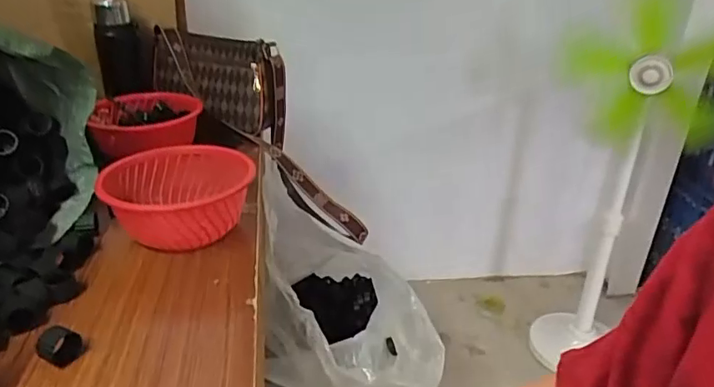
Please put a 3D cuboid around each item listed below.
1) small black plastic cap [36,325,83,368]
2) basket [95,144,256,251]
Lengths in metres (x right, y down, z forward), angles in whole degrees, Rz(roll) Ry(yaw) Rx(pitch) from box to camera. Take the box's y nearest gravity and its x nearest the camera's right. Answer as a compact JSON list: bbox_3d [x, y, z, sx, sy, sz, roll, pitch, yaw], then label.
[{"bbox_3d":[-0.268,0.137,0.498,0.030,0.027,0.023,9,27,17],"label":"small black plastic cap"},{"bbox_3d":[-0.225,0.012,0.702,0.175,0.084,0.173,-2,27,-7],"label":"basket"}]

